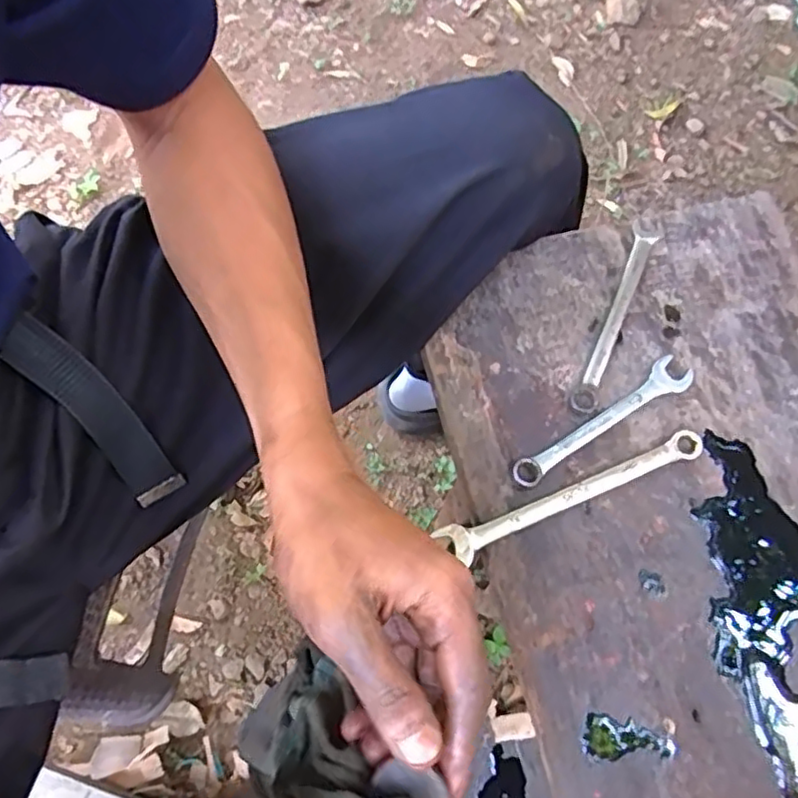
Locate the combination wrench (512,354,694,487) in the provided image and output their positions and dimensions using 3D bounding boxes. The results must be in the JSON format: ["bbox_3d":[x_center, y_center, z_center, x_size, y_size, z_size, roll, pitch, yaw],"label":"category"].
[{"bbox_3d":[0.135,0.016,0.432,0.142,0.005,0.024,-34,74,-12],"label":"combination wrench"}]

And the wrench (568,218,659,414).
[{"bbox_3d":[0.152,-0.060,0.461,0.017,0.006,0.158,22,71,7],"label":"wrench"}]

